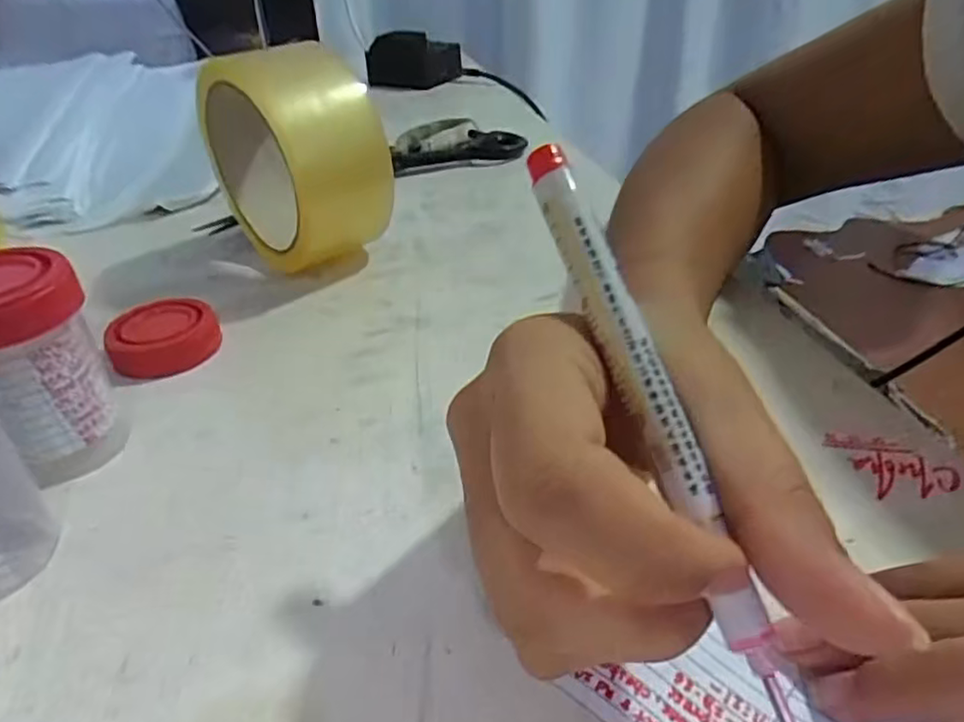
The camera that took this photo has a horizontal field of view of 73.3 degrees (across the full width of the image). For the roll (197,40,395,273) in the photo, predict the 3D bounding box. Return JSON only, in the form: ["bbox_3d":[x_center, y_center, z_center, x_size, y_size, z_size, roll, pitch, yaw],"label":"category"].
[{"bbox_3d":[-0.093,-0.101,0.328,0.066,0.098,0.085,-29,43,-33],"label":"roll"}]

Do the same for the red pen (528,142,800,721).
[{"bbox_3d":[0.033,0.009,0.124,0.009,0.006,0.125,-13,70,-16],"label":"red pen"}]

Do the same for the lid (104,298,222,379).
[{"bbox_3d":[-0.133,-0.010,0.271,0.042,0.016,0.036,-23,40,-28],"label":"lid"}]

